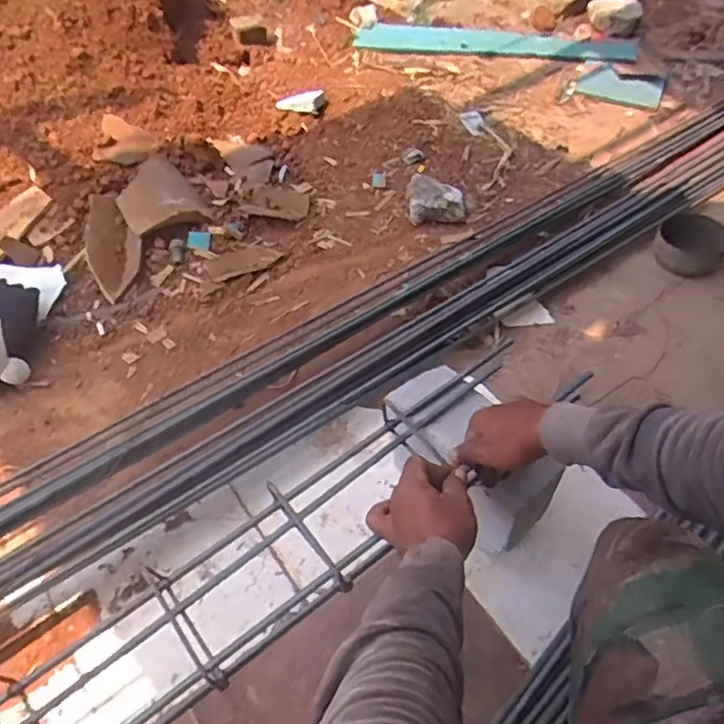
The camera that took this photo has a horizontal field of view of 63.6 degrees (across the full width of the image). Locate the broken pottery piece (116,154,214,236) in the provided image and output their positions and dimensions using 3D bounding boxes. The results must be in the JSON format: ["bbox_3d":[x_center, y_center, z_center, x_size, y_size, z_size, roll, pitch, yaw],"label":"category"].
[{"bbox_3d":[-0.465,-0.378,1.325,0.173,0.039,0.212,-28,59,-16],"label":"broken pottery piece"}]

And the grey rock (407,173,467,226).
[{"bbox_3d":[0.171,-0.379,1.359,0.132,0.071,0.123,-3,54,-1],"label":"grey rock"}]

